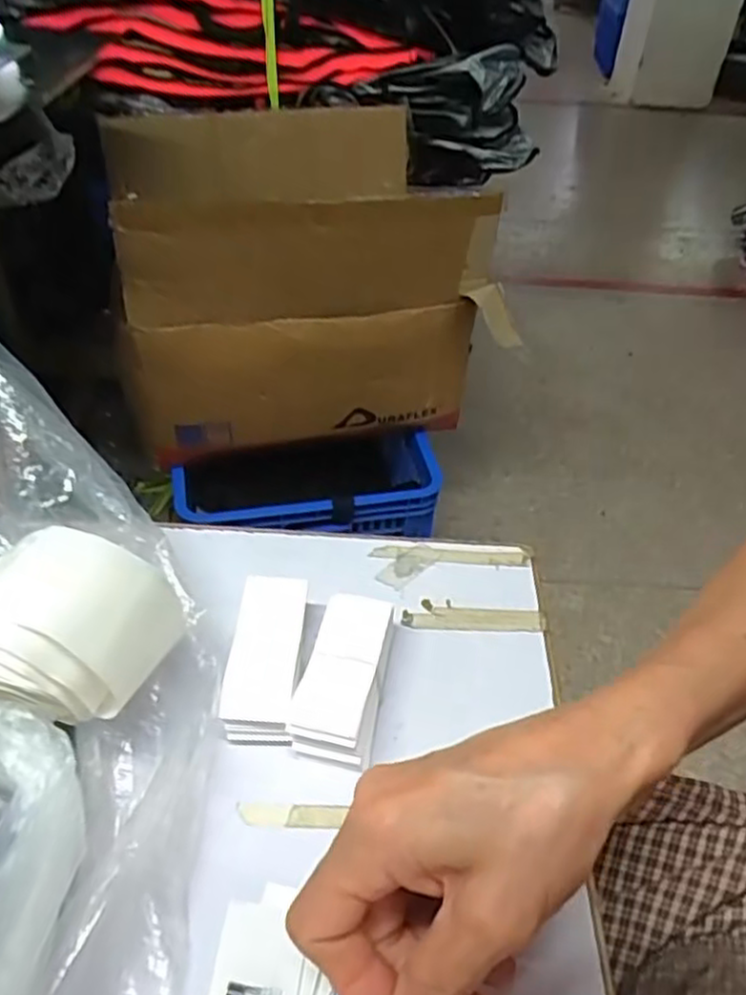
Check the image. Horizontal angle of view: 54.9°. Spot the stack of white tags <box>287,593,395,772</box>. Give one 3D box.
[{"bbox_3d":[-0.013,0.082,0.336,0.036,0.024,0.080,9,44,5],"label":"stack of white tags"}]

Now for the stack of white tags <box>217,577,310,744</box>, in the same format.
[{"bbox_3d":[-0.051,0.076,0.342,0.032,0.021,0.082,3,44,-1],"label":"stack of white tags"}]

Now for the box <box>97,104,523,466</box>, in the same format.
[{"bbox_3d":[-0.113,-0.375,1.139,0.554,0.394,0.417,-5,45,-10],"label":"box"}]

